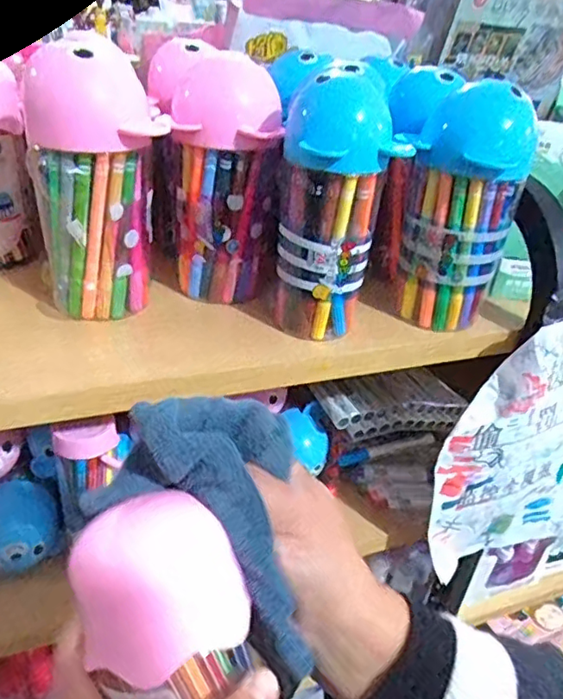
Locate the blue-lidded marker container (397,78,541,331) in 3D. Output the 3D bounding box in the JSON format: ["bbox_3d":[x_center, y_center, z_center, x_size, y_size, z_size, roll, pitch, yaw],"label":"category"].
[{"bbox_3d":[0.152,-0.113,0.484,0.080,0.193,0.078,16,32,16],"label":"blue-lidded marker container"}]

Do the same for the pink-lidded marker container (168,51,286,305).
[{"bbox_3d":[-0.049,-0.135,0.485,0.085,0.189,0.074,3,31,-5],"label":"pink-lidded marker container"}]

